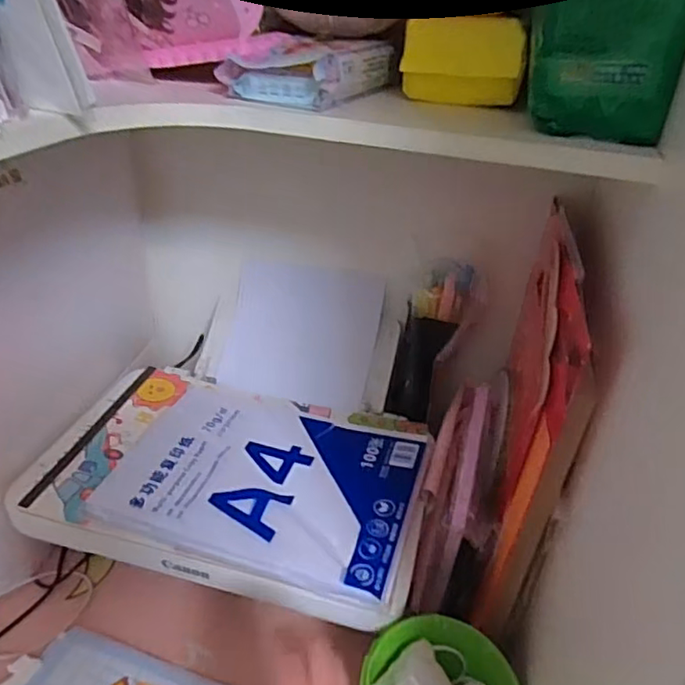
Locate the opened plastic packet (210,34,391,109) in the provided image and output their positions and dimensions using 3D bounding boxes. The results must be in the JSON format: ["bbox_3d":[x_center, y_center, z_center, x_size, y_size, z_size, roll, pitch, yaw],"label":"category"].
[{"bbox_3d":[-0.025,-0.240,0.529,0.098,0.042,0.149,16,34,21],"label":"opened plastic packet"}]

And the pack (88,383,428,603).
[{"bbox_3d":[-0.081,0.134,0.648,0.316,0.024,0.228,11,32,13],"label":"pack"}]

